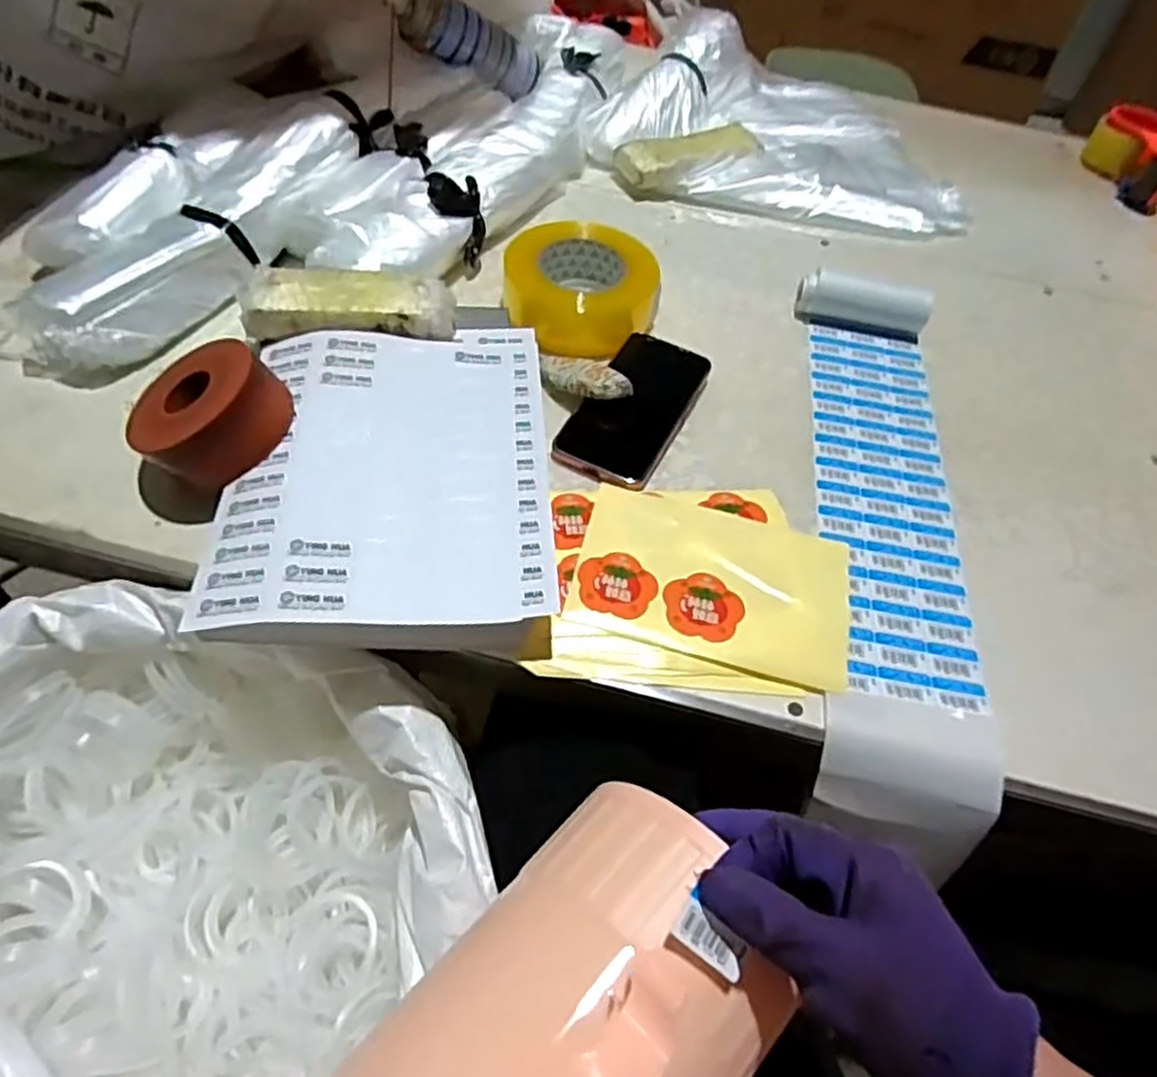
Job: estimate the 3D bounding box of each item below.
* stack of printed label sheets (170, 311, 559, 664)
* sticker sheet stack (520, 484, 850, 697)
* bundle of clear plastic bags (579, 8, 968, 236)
[{"bbox_3d":[-0.131,-0.055,0.534,0.218,0.035,0.295,0,53,-7],"label":"stack of printed label sheets"},{"bbox_3d":[0.085,0.029,0.531,0.206,0.018,0.162,6,52,-3],"label":"sticker sheet stack"},{"bbox_3d":[0.242,-0.510,0.908,0.435,0.069,0.343,11,52,1],"label":"bundle of clear plastic bags"}]

